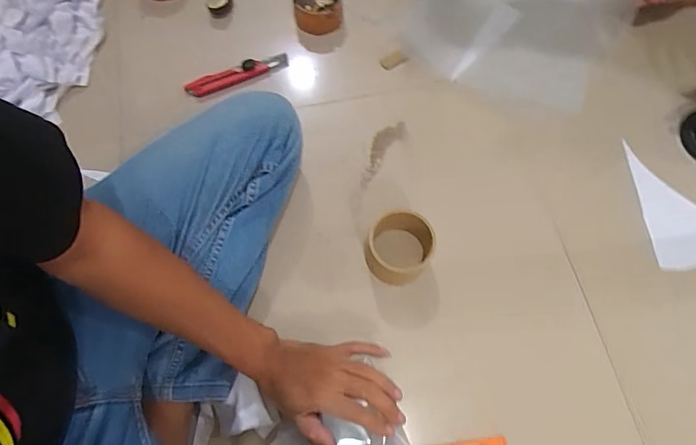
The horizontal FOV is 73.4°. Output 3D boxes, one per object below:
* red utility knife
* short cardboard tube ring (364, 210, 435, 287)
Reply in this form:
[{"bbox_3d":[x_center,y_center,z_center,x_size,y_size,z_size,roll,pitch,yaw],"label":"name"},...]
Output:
[{"bbox_3d":[-0.173,-0.230,0.733,0.162,0.015,0.030,-20,70,-7],"label":"red utility knife"},{"bbox_3d":[0.065,0.033,0.603,0.082,0.069,0.080,0,69,1],"label":"short cardboard tube ring"}]

